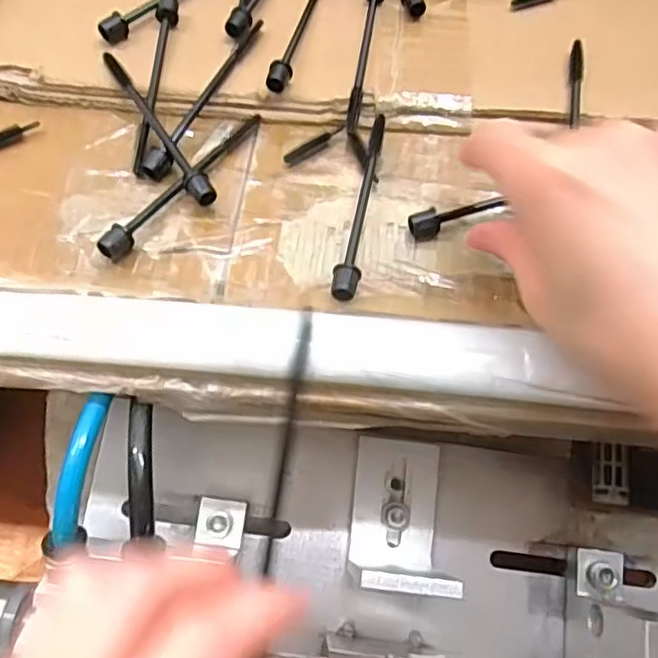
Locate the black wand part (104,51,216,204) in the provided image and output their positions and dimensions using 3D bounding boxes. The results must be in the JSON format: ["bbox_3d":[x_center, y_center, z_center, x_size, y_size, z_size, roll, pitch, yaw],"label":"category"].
[{"bbox_3d":[-0.078,-0.091,0.278,0.010,0.013,0.101,-26,61,-22],"label":"black wand part"}]

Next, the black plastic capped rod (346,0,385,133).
[{"bbox_3d":[0.018,-0.136,0.301,0.009,0.006,0.095,9,68,1],"label":"black plastic capped rod"}]

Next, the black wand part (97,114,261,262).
[{"bbox_3d":[-0.060,-0.065,0.268,0.010,0.016,0.100,31,58,16],"label":"black wand part"}]

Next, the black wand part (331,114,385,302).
[{"bbox_3d":[0.015,-0.053,0.263,0.010,0.016,0.100,13,55,4],"label":"black wand part"}]

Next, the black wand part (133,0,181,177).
[{"bbox_3d":[-0.081,-0.117,0.290,0.008,0.007,0.102,5,70,-2],"label":"black wand part"}]

